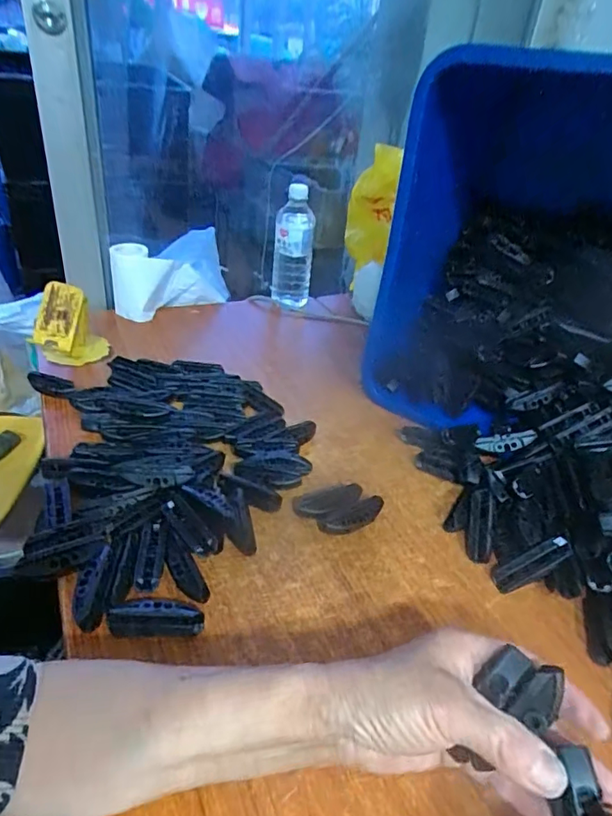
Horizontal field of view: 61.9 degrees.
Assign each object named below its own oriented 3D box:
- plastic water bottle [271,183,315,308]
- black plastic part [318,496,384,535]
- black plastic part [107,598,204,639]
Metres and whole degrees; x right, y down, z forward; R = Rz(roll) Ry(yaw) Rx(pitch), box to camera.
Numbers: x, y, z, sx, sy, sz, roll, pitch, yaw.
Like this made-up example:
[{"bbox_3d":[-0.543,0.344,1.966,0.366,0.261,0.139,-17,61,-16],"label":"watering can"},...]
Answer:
[{"bbox_3d":[-0.022,-0.285,0.926,0.068,0.212,0.074,5,32,-5],"label":"plastic water bottle"},{"bbox_3d":[0.048,0.108,0.502,0.070,0.018,0.025,-11,37,-27],"label":"black plastic part"},{"bbox_3d":[-0.113,0.157,0.390,0.069,0.020,0.028,2,33,-9],"label":"black plastic part"}]

